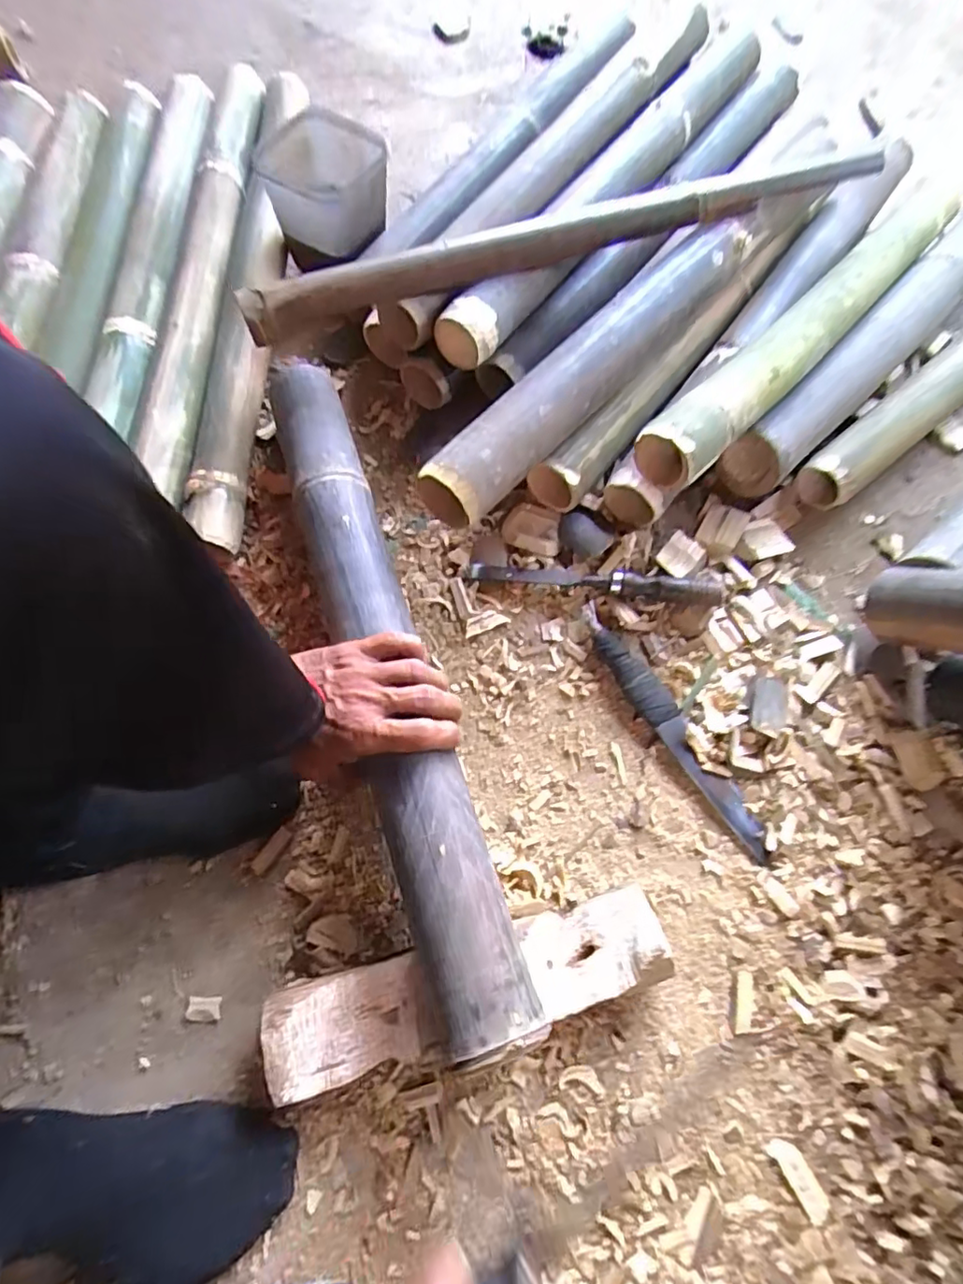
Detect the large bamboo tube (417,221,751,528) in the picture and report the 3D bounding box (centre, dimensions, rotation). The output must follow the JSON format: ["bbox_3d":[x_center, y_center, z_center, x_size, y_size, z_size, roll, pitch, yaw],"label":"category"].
[{"bbox_3d":[0.113,-0.277,0.576,0.070,0.052,0.449,40,73,12],"label":"large bamboo tube"}]

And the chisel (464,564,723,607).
[{"bbox_3d":[0.110,-0.060,0.587,0.248,0.022,0.023,6,69,0],"label":"chisel"}]

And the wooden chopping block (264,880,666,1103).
[{"bbox_3d":[-0.008,0.268,0.461,0.299,0.056,0.073,-13,71,-7],"label":"wooden chopping block"}]

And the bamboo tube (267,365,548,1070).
[{"bbox_3d":[-0.085,0.017,0.507,0.070,0.083,0.599,-17,68,-8],"label":"bamboo tube"}]

